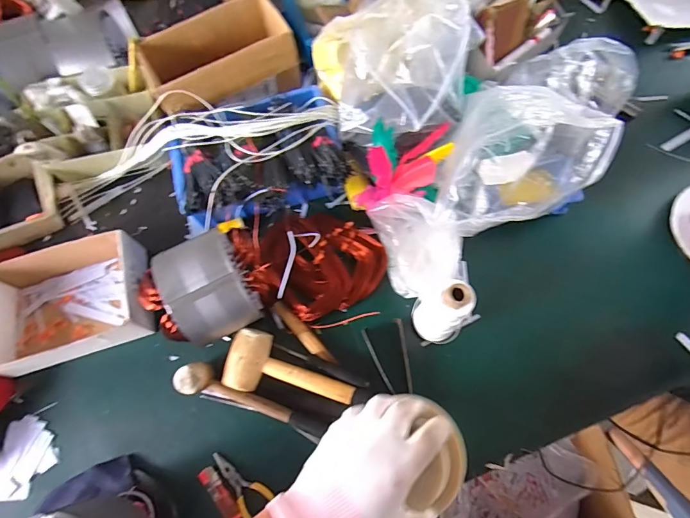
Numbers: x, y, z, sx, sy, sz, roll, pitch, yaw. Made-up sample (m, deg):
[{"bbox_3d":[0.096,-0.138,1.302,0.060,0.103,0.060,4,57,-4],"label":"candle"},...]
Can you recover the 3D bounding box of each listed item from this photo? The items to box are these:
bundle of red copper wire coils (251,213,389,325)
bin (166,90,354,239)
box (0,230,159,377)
[{"bbox_3d":[-0.046,0.006,0.666,0.217,0.045,0.170,-21,69,-6],"label":"bundle of red copper wire coils"},{"bbox_3d":[-0.148,-0.179,0.707,0.339,0.128,0.245,-15,69,-5],"label":"bin"},{"bbox_3d":[-0.459,0.071,0.643,0.244,0.075,0.189,-17,69,-5],"label":"box"}]

